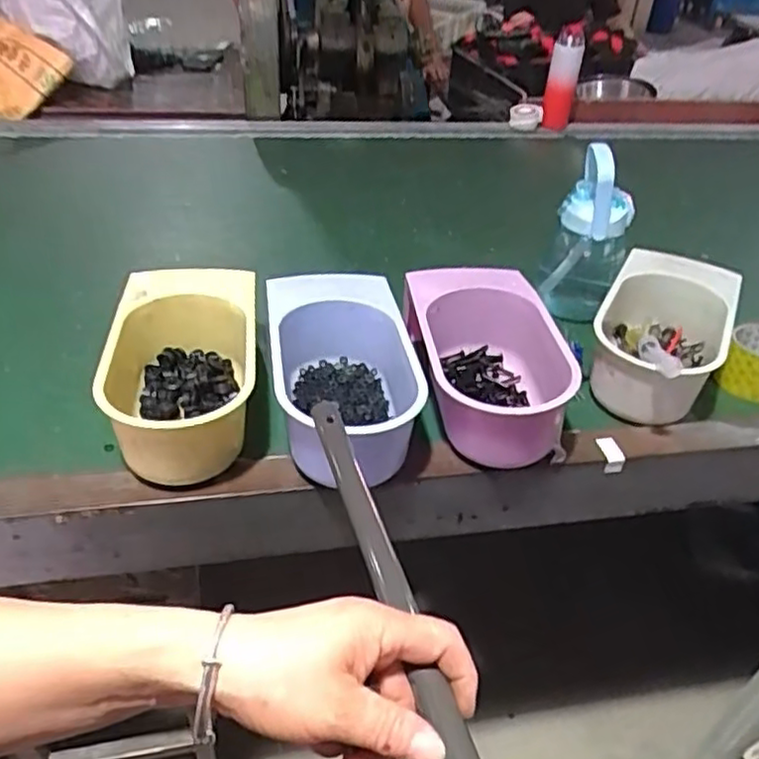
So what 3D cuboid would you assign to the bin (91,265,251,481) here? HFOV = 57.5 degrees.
[{"bbox_3d":[-0.192,-0.009,0.679,0.136,0.090,0.238,0,39,-7],"label":"bin"}]

